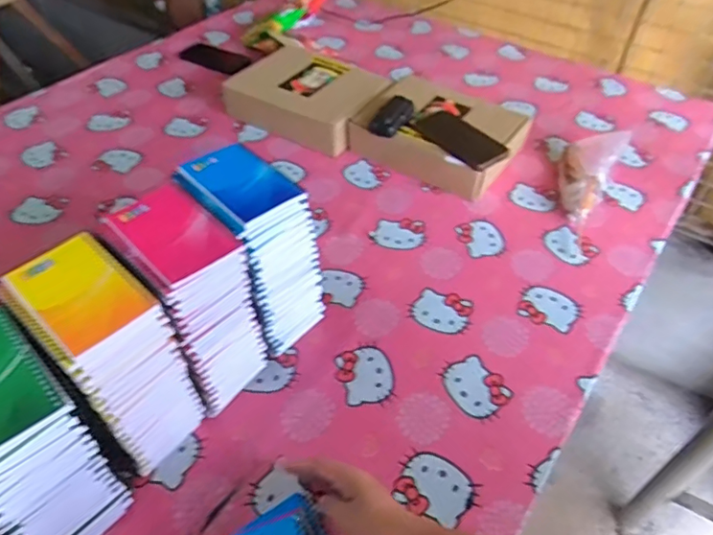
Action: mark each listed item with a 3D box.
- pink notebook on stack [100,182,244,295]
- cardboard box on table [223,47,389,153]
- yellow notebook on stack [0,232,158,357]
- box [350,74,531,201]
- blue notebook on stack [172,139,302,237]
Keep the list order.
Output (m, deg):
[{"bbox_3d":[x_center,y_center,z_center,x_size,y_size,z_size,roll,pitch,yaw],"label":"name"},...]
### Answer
[{"bbox_3d":[-0.185,-0.040,0.534,0.089,0.012,0.135,-34,56,-29],"label":"pink notebook on stack"},{"bbox_3d":[-0.091,-0.336,1.064,0.285,0.089,0.241,25,50,22],"label":"cardboard box on table"},{"bbox_3d":[-0.248,0.019,0.482,0.124,0.009,0.081,34,54,27],"label":"yellow notebook on stack"},{"bbox_3d":[0.146,-0.240,0.963,0.284,0.106,0.179,25,50,22],"label":"box"},{"bbox_3d":[-0.132,-0.095,0.589,0.095,0.011,0.134,-33,55,-29],"label":"blue notebook on stack"}]

